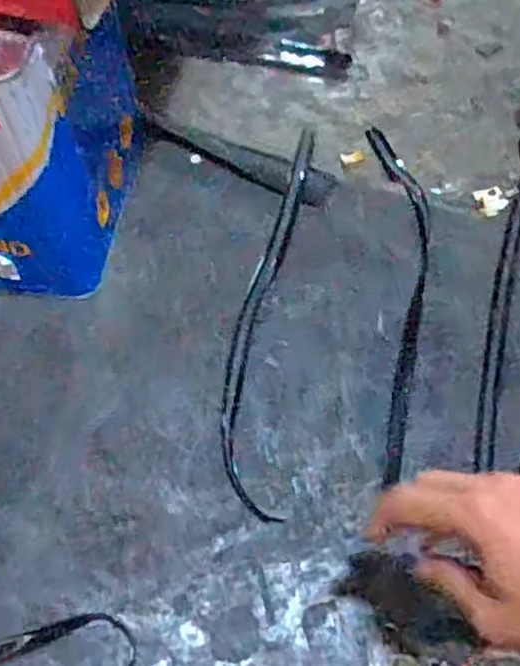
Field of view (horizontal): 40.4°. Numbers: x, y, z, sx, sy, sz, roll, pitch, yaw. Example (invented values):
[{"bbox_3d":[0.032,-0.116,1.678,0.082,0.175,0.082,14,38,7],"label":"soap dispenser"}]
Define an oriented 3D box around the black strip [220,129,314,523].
[{"bbox_3d":[0.008,-0.043,0.674,0.063,0.022,0.431,4,60,3],"label":"black strip"}]

